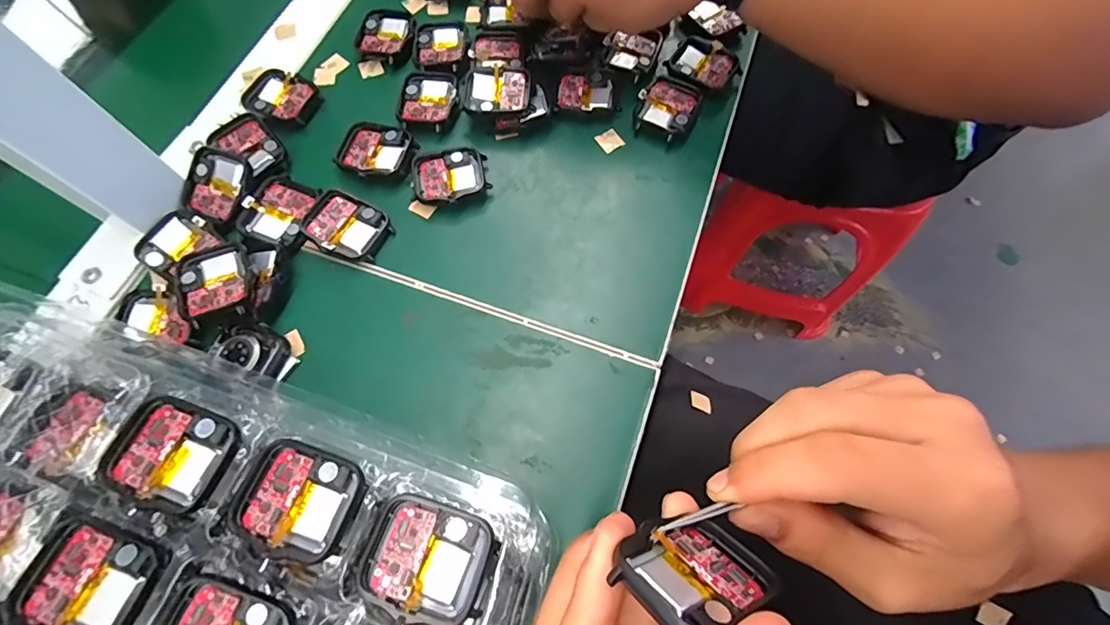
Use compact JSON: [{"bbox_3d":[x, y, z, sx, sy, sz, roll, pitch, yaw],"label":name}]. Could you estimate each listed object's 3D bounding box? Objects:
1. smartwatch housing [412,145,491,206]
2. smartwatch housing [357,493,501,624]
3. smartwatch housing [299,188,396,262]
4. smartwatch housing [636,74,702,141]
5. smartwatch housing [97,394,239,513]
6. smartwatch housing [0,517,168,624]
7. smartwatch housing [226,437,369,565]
[{"bbox_3d":[-0.065,-0.084,0.299,0.046,0.010,0.040,-9,69,-2],"label":"smartwatch housing"},{"bbox_3d":[-0.046,0.090,0.177,0.046,0.010,0.037,17,69,8],"label":"smartwatch housing"},{"bbox_3d":[-0.124,-0.051,0.284,0.045,0.009,0.038,28,69,-2],"label":"smartwatch housing"},{"bbox_3d":[0.074,-0.135,0.318,0.035,0.011,0.046,27,72,11],"label":"smartwatch housing"},{"bbox_3d":[-0.153,0.054,0.190,0.045,0.006,0.037,19,70,8],"label":"smartwatch housing"},{"bbox_3d":[-0.168,0.096,0.171,0.044,0.004,0.036,19,70,8],"label":"smartwatch housing"},{"bbox_3d":[-0.100,0.071,0.186,0.046,0.005,0.039,19,70,8],"label":"smartwatch housing"}]

